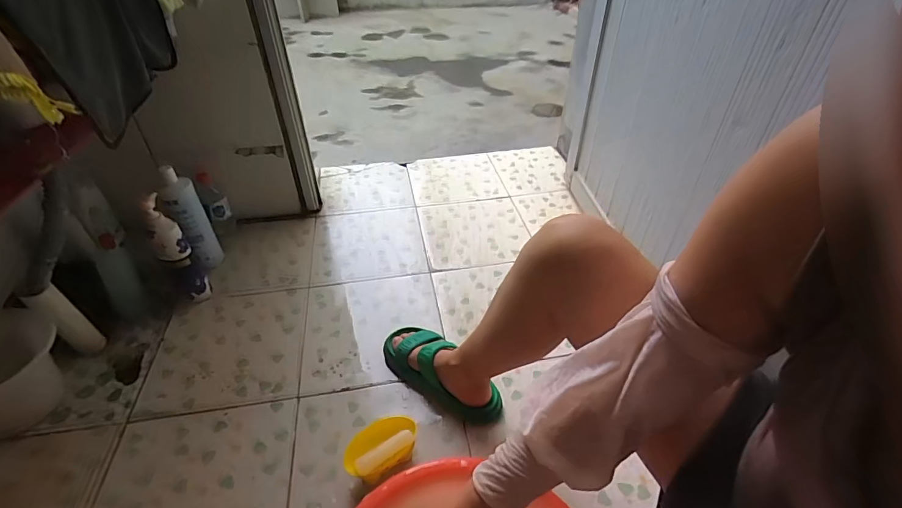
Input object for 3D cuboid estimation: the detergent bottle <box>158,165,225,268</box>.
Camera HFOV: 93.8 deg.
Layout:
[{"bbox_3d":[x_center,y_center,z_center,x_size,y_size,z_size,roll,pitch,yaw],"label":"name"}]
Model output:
[{"bbox_3d":[-0.623,-0.075,1.017,0.053,0.268,0.076,-5,41,-8],"label":"detergent bottle"}]

